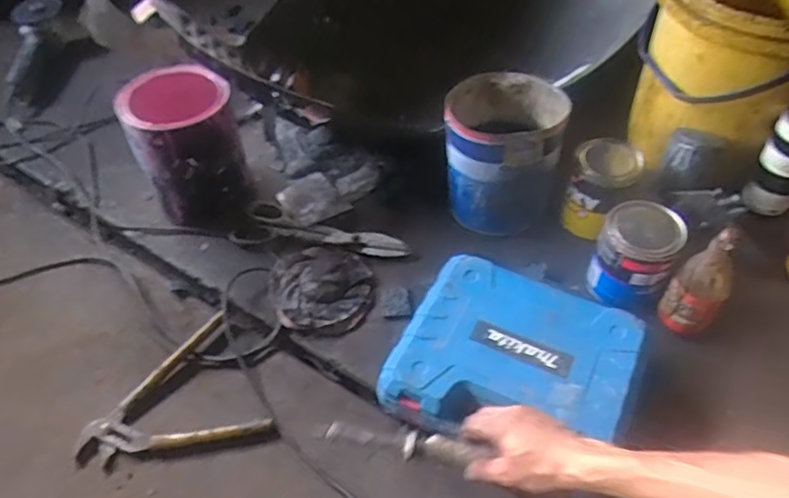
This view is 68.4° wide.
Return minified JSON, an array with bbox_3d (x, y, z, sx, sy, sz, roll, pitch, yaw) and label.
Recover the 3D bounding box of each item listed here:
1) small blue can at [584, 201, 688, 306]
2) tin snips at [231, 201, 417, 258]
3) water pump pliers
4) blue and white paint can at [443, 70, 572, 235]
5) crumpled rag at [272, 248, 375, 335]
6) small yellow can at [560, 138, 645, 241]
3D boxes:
[{"bbox_3d":[0.334,0.007,0.813,0.098,0.125,0.104,-2,52,3],"label":"small blue can"},{"bbox_3d":[-0.113,-0.030,0.918,0.279,0.013,0.088,6,53,9],"label":"tin snips"},{"bbox_3d":[-0.298,0.207,0.753,0.227,0.023,0.182,-24,54,-15],"label":"water pump pliers"},{"bbox_3d":[0.164,-0.144,0.897,0.168,0.182,0.155,10,53,12],"label":"blue and white paint can"},{"bbox_3d":[-0.107,0.054,0.860,0.146,0.022,0.149,-6,52,0],"label":"crumpled rag"},{"bbox_3d":[0.317,-0.093,0.895,0.096,0.124,0.098,21,56,19],"label":"small yellow can"}]

